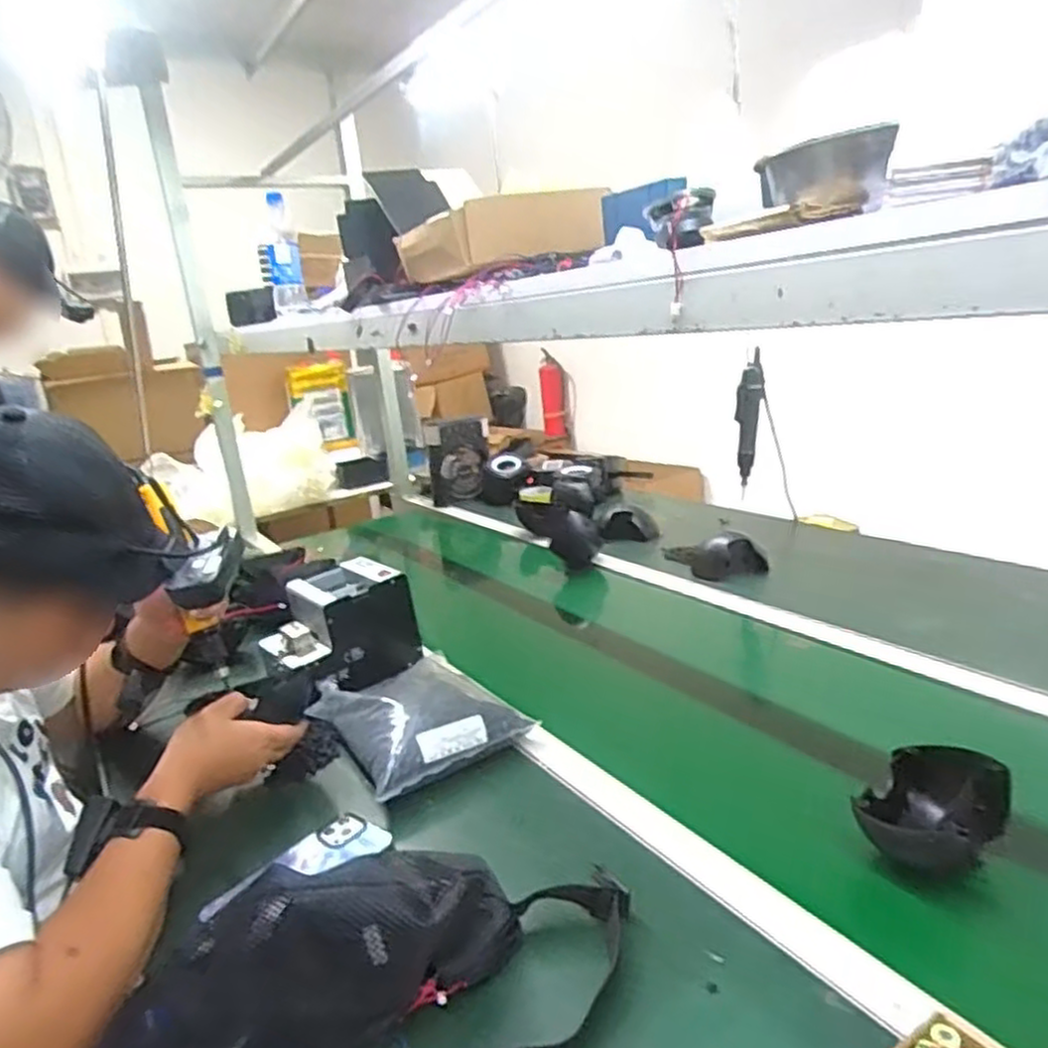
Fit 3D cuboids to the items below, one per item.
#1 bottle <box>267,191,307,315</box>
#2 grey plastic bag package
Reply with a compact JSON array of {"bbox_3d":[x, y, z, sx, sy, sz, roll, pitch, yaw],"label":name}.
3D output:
[{"bbox_3d":[-0.460,-0.515,1.426,0.062,0.206,0.068,-10,17,-14],"label":"bottle"},{"bbox_3d":[-0.129,0.213,0.862,0.181,0.052,0.220,-17,19,-33],"label":"grey plastic bag package"}]

